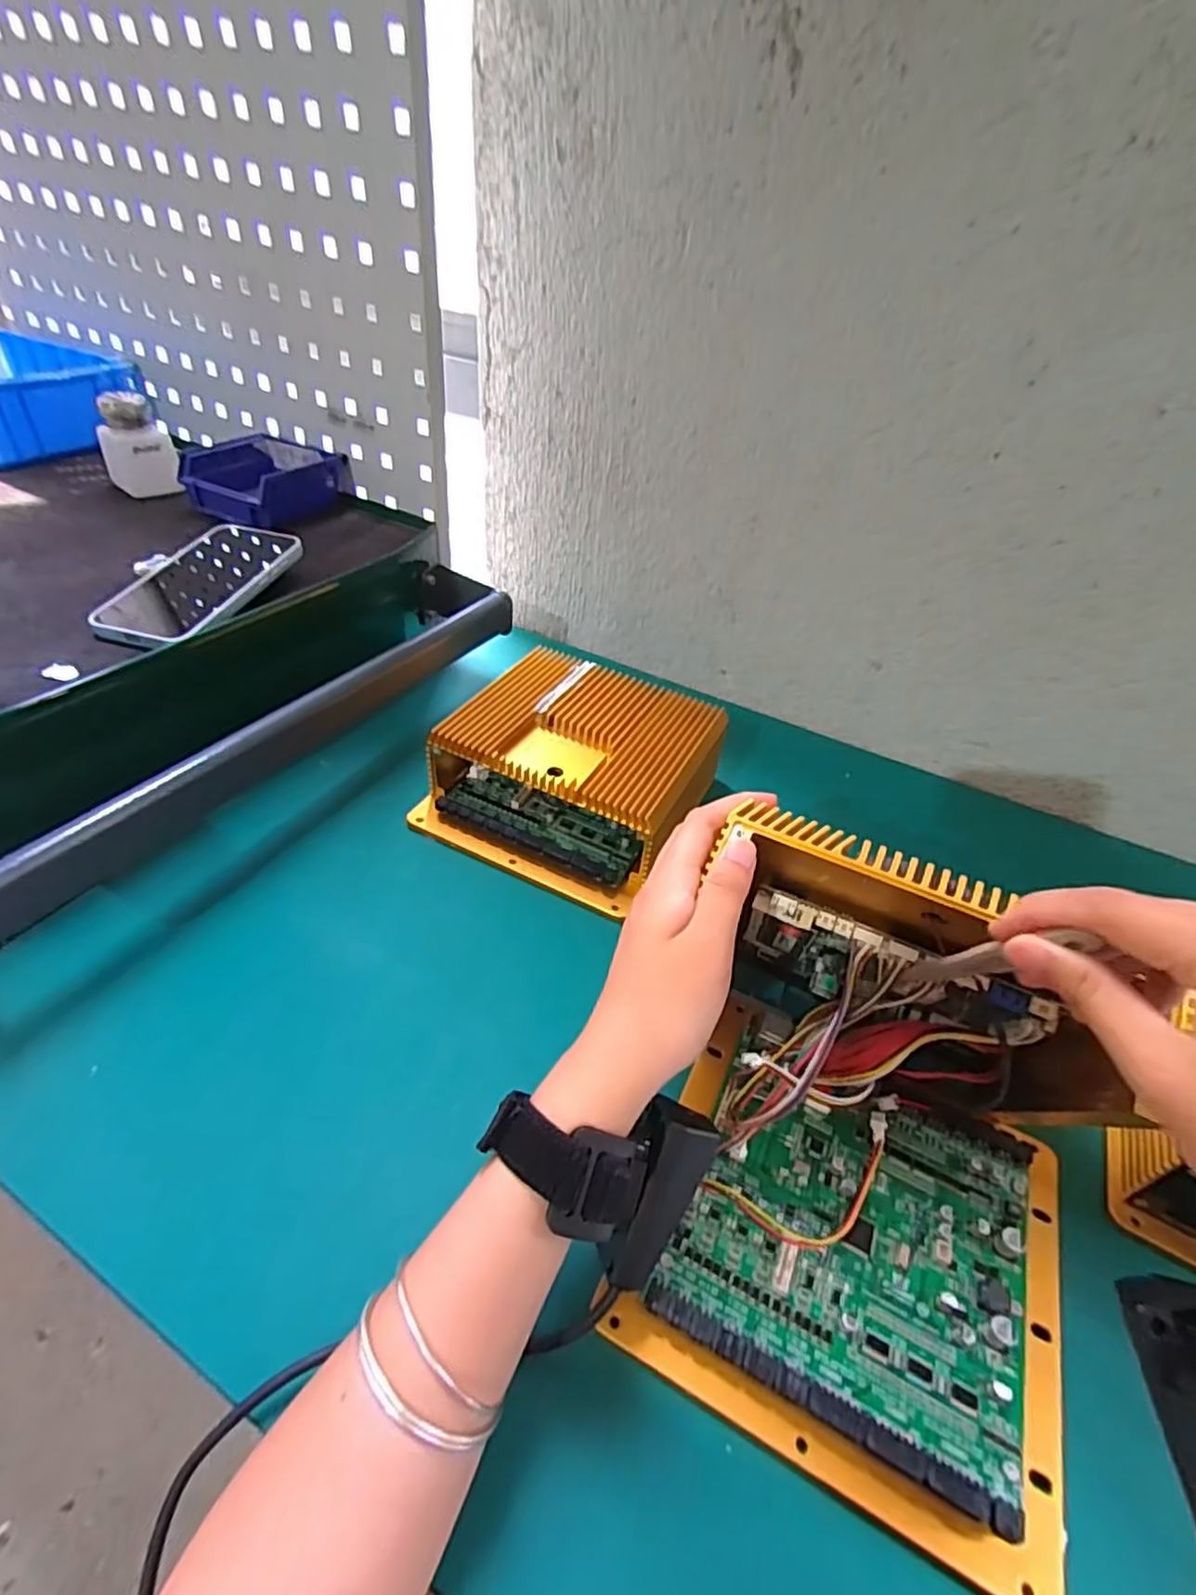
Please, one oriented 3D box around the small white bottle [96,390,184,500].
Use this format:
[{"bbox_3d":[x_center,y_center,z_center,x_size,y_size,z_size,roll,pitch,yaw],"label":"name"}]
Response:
[{"bbox_3d":[-0.433,-0.333,0.629,0.058,0.068,0.045,-25,50,-30],"label":"small white bottle"}]

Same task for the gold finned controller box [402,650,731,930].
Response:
[{"bbox_3d":[-0.020,-0.025,0.525,0.185,0.073,0.184,21,44,16],"label":"gold finned controller box"}]

